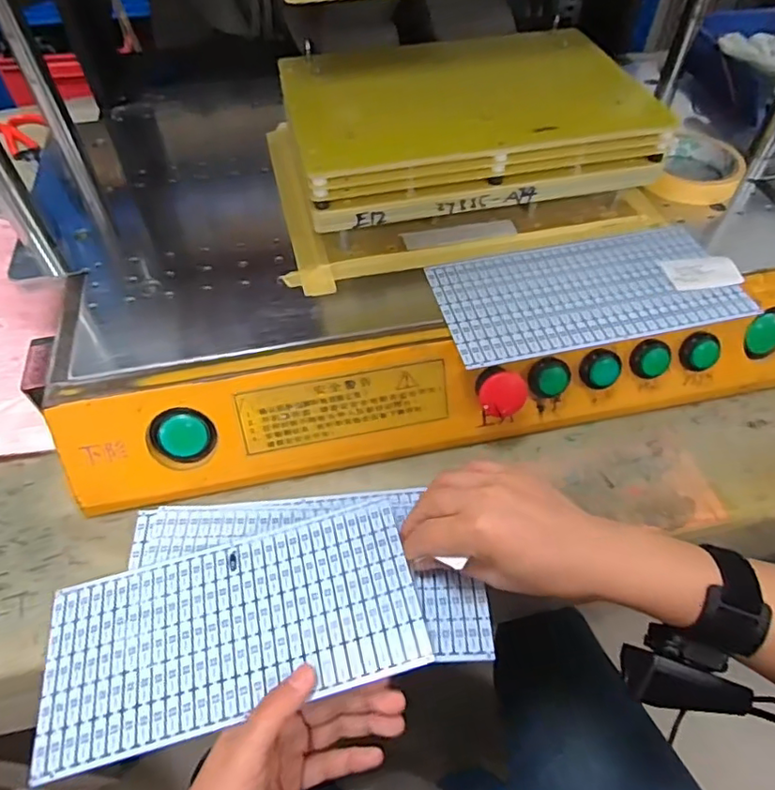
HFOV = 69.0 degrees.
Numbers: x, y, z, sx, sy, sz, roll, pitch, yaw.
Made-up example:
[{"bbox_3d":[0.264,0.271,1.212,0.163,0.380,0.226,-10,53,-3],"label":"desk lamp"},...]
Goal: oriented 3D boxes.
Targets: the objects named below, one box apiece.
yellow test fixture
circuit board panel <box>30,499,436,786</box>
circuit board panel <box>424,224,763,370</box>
[{"bbox_3d":[0.065,-0.221,0.500,0.328,0.104,0.210,-13,54,-10],"label":"yellow test fixture"},{"bbox_3d":[-0.099,0.148,0.366,0.233,0.006,0.113,-15,49,-6],"label":"circuit board panel"},{"bbox_3d":[0.160,-0.088,0.457,0.238,0.007,0.118,-11,53,-8],"label":"circuit board panel"}]

